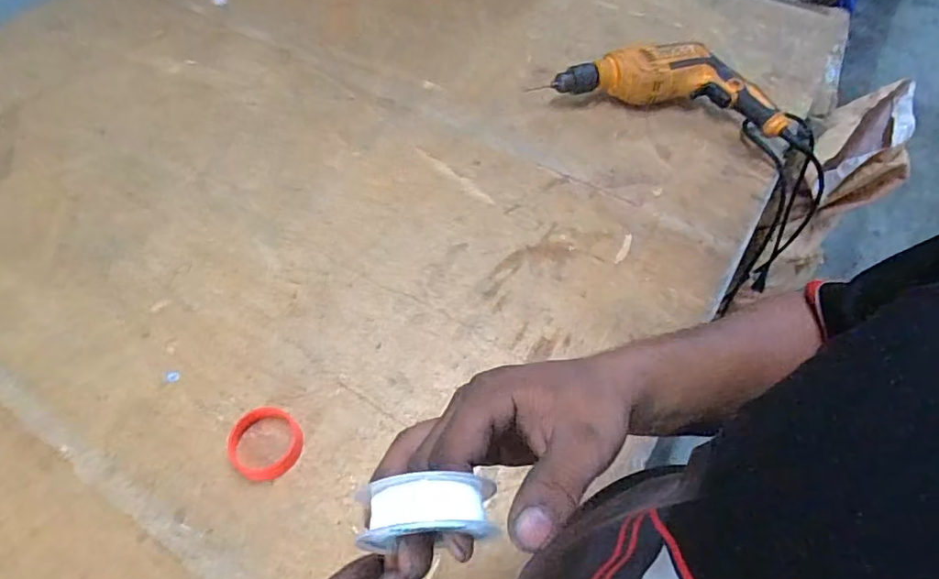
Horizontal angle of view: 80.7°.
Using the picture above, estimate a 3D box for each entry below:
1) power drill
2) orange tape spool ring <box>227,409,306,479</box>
[{"bbox_3d":[0.304,-0.303,0.826,0.380,0.077,0.133,15,58,8],"label":"power drill"},{"bbox_3d":[-0.202,0.151,0.548,0.068,0.016,0.069,1,57,-1],"label":"orange tape spool ring"}]

